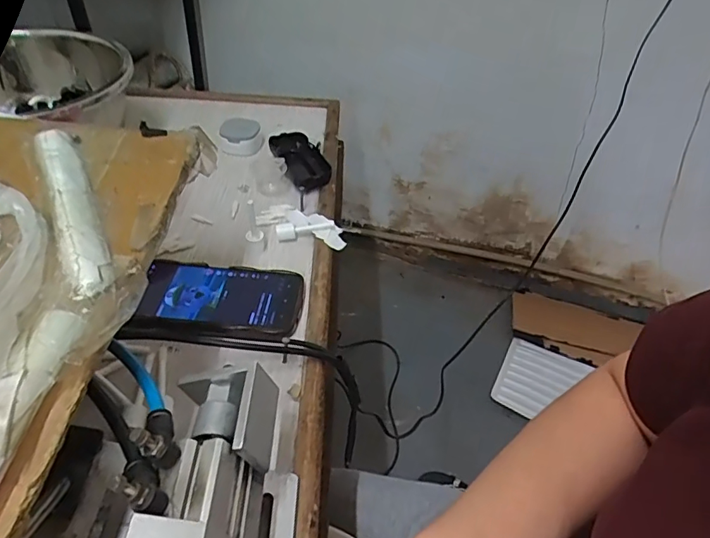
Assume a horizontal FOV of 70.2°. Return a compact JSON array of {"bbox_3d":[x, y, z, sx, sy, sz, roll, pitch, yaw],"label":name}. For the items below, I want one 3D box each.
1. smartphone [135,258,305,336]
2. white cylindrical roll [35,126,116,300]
[{"bbox_3d":[-0.134,0.023,0.491,0.166,0.010,0.086,10,44,5],"label":"smartphone"},{"bbox_3d":[-0.190,-0.044,0.339,0.027,0.018,0.174,-19,49,-23],"label":"white cylindrical roll"}]

